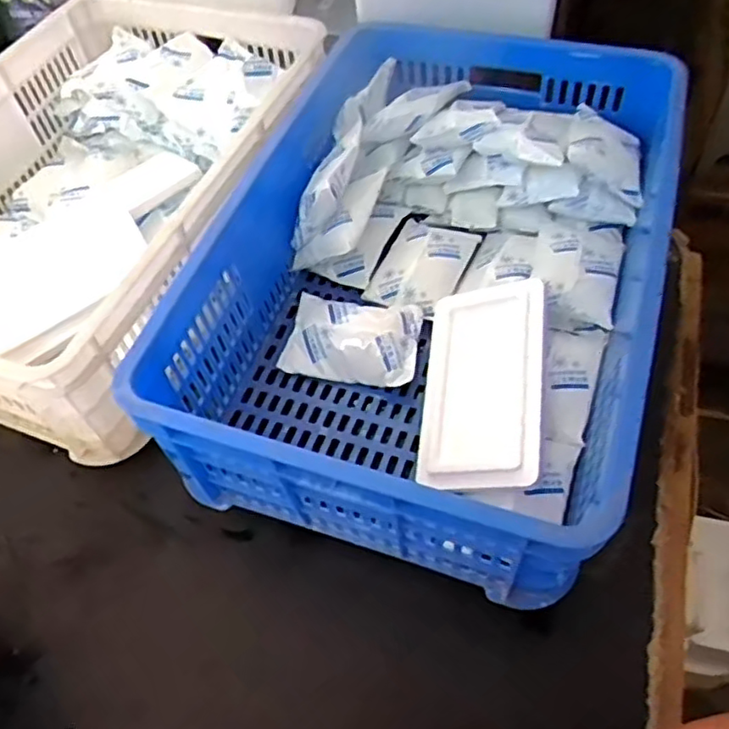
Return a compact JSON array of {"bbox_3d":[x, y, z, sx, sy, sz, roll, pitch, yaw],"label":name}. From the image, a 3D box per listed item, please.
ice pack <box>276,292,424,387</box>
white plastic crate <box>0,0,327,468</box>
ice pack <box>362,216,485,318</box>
[{"bbox_3d":[-0.015,-0.032,0.728,0.151,0.053,0.102,6,55,10],"label":"ice pack"},{"bbox_3d":[-0.320,-0.214,0.803,0.405,0.162,0.585,16,58,16],"label":"white plastic crate"},{"bbox_3d":[0.070,-0.125,0.780,0.098,0.034,0.140,19,58,18],"label":"ice pack"}]

